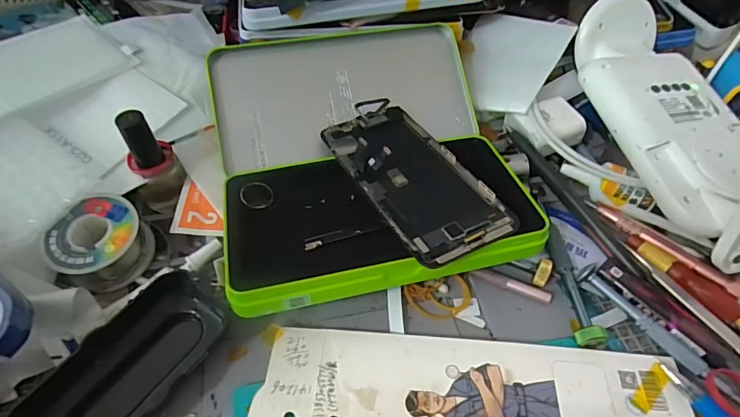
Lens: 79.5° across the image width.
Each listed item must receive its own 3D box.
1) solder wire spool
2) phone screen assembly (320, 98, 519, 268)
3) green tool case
[{"bbox_3d":[-0.166,0.018,0.271,0.052,0.027,0.045,-38,62,-26],"label":"solder wire spool"},{"bbox_3d":[0.026,-0.026,0.285,0.068,0.012,0.140,-22,50,-19],"label":"phone screen assembly"},{"bbox_3d":[-0.005,-0.036,0.308,0.188,0.054,0.206,-9,54,-8],"label":"green tool case"}]

